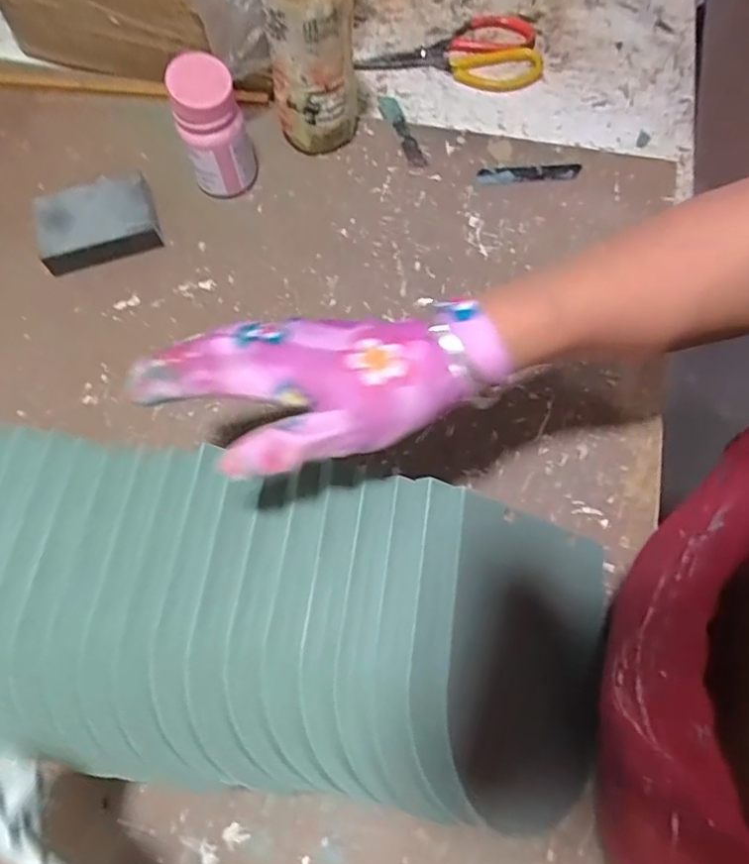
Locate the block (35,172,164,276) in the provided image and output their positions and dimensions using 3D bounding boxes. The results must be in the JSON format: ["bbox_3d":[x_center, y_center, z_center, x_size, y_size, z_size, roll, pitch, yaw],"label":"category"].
[{"bbox_3d":[-0.243,-0.183,0.514,0.099,0.033,0.065,-19,70,-7],"label":"block"}]

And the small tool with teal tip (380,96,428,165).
[{"bbox_3d":[0.026,-0.292,0.567,0.016,0.014,0.097,-20,70,-7],"label":"small tool with teal tip"}]

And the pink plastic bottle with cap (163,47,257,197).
[{"bbox_3d":[-0.135,-0.253,0.495,0.054,0.107,0.047,-19,69,-7],"label":"pink plastic bottle with cap"}]

